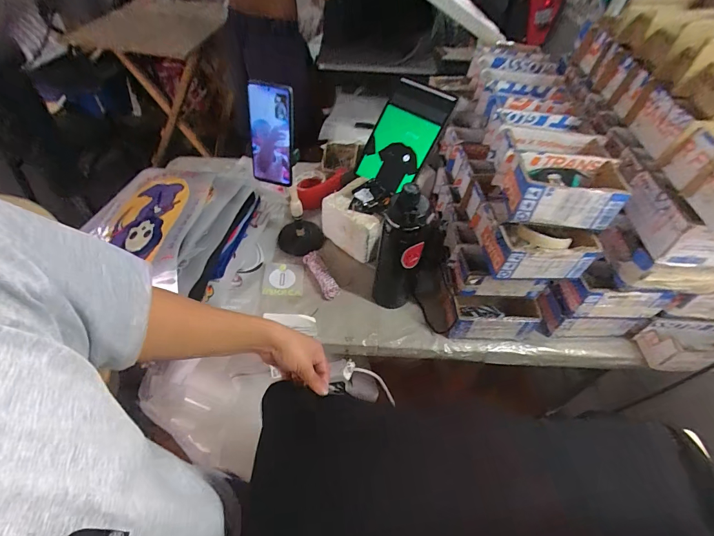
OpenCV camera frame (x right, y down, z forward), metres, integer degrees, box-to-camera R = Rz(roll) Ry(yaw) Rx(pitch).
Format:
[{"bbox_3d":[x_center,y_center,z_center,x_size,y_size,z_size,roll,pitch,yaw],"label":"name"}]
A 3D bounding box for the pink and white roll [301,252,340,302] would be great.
[{"bbox_3d":[-0.080,0.015,0.797,0.030,0.028,0.125,-23,54,-21],"label":"pink and white roll"}]

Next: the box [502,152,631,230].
[{"bbox_3d":[0.327,-0.123,0.576,0.181,0.067,0.098,5,49,1],"label":"box"}]

